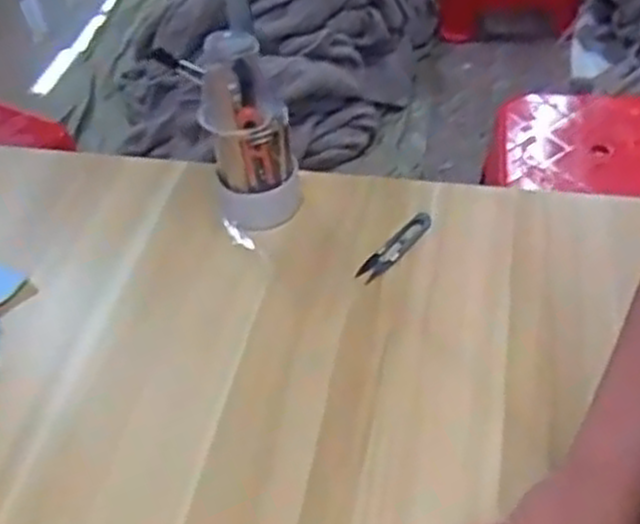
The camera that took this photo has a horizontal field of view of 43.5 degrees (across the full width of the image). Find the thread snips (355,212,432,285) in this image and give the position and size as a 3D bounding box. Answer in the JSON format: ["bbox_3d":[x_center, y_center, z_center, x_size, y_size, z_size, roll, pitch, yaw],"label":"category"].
[{"bbox_3d":[0.073,-0.015,0.776,0.023,0.011,0.101,31,54,31],"label":"thread snips"}]

